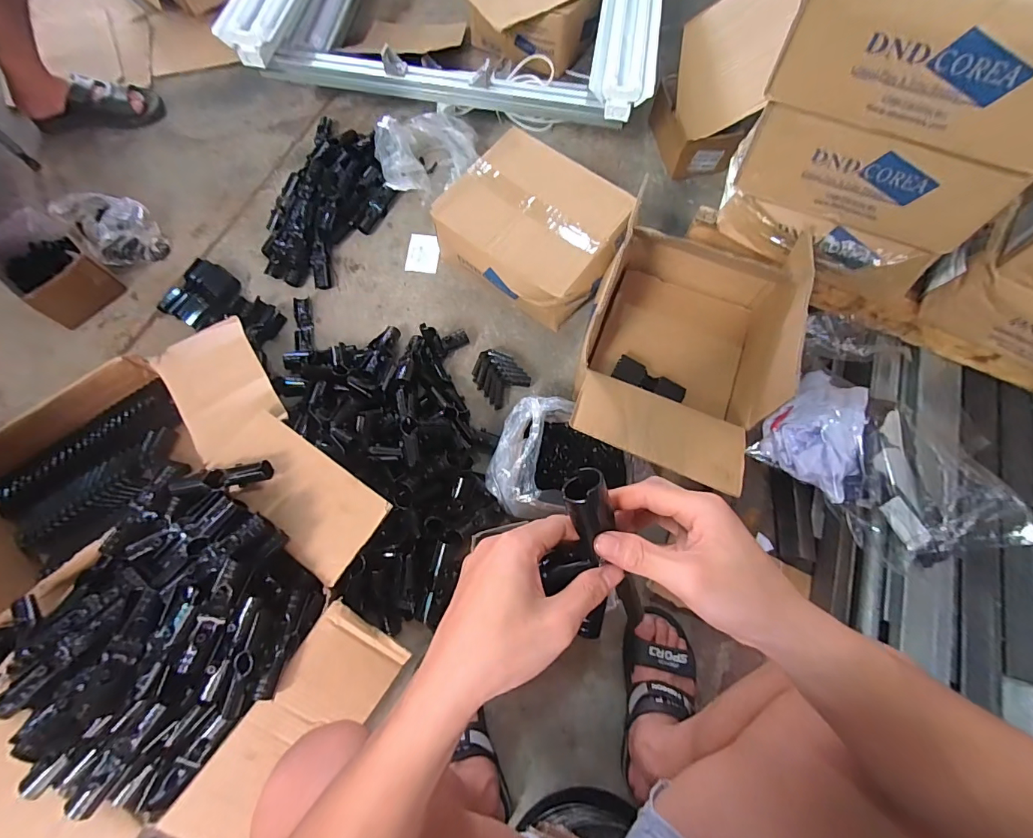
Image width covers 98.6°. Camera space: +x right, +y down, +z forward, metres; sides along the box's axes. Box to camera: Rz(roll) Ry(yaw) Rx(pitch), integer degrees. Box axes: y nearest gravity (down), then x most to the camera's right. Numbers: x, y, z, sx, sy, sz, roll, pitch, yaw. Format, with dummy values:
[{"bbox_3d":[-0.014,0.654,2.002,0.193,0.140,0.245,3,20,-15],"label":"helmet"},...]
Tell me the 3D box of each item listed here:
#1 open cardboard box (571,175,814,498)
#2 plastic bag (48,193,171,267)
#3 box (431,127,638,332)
[{"bbox_3d":[0.274,-0.122,0.760,0.308,0.252,0.459,24,71,6],"label":"open cardboard box"},{"bbox_3d":[-0.844,-0.409,0.925,0.231,0.067,0.134,39,74,11],"label":"plastic bag"},{"bbox_3d":[0.038,-0.368,0.898,0.331,0.147,0.278,36,73,10],"label":"box"}]

